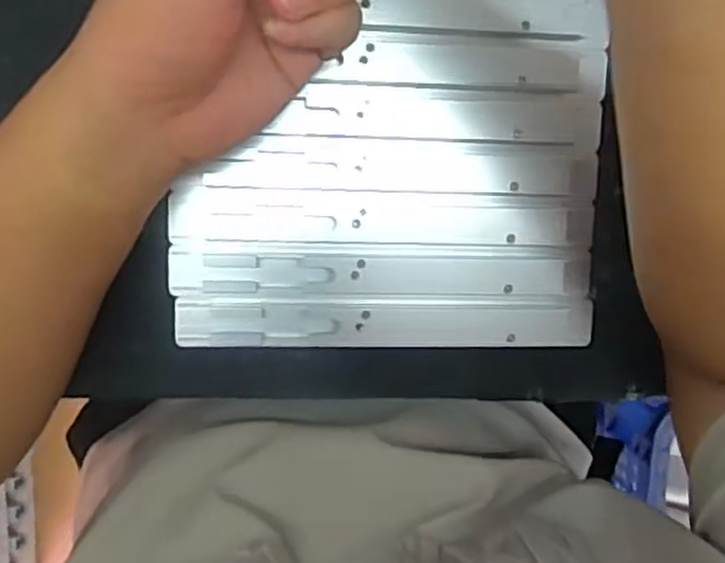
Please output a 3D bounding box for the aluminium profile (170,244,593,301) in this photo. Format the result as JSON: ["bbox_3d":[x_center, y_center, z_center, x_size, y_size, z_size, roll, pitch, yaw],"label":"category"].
[{"bbox_3d":[0.014,-0.004,0.366,0.216,0.013,0.026,1,97,-6],"label":"aluminium profile"}]

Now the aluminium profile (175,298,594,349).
[{"bbox_3d":[0.016,0.022,0.371,0.216,0.014,0.024,1,97,-6],"label":"aluminium profile"}]

